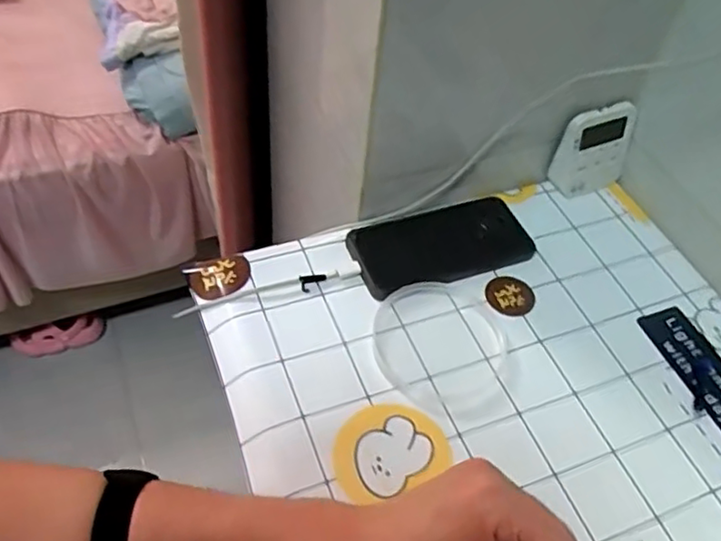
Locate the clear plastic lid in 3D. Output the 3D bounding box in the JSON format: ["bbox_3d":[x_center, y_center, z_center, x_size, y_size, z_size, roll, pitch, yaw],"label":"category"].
[{"bbox_3d":[0.064,0.054,0.498,0.105,0.008,0.103,3,51,-3],"label":"clear plastic lid"}]

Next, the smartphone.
[{"bbox_3d":[0.070,-0.022,0.555,0.155,0.014,0.073,-15,54,-17],"label":"smartphone"}]

